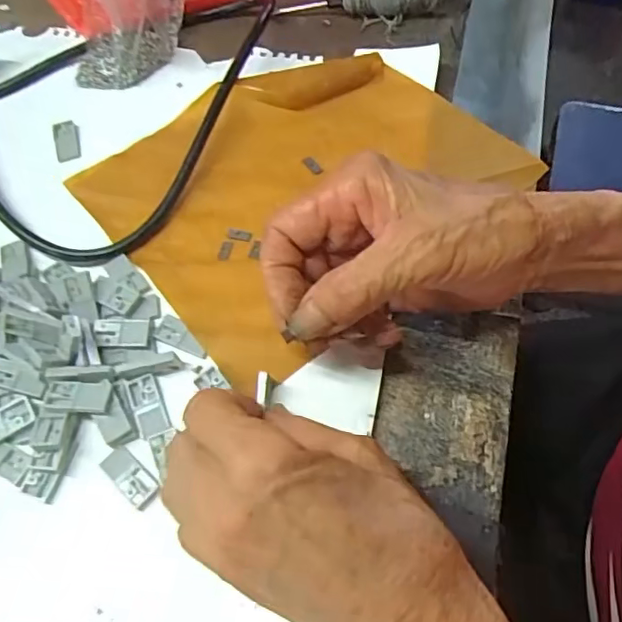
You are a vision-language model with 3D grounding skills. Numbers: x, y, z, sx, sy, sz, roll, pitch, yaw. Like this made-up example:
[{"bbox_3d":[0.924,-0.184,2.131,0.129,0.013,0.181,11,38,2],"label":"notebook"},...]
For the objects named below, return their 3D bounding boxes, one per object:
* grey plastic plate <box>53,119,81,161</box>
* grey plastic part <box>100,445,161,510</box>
[{"bbox_3d":[-0.149,-0.103,0.347,0.015,0.008,0.030,-16,61,-5],"label":"grey plastic plate"},{"bbox_3d":[-0.078,0.071,0.244,0.028,0.004,0.014,40,71,22],"label":"grey plastic part"}]

